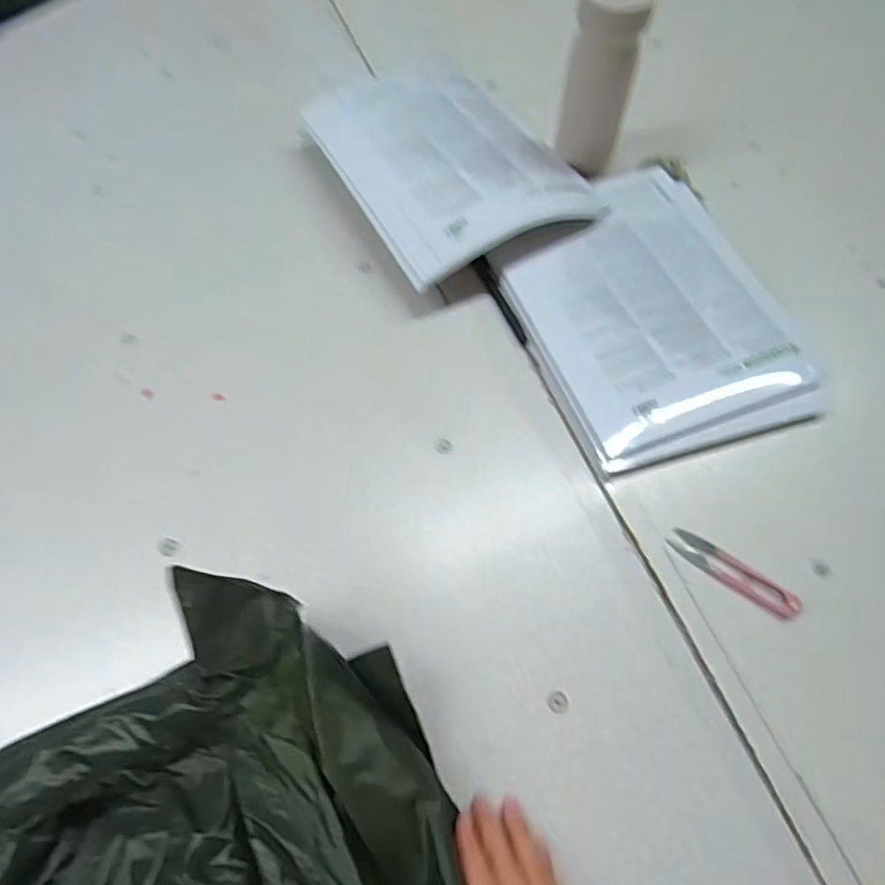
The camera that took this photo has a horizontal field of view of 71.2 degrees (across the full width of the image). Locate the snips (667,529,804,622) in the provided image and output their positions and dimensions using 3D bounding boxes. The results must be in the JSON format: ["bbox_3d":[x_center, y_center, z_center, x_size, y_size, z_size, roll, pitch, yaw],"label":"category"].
[{"bbox_3d":[0.229,0.102,0.486,0.103,0.009,0.026,34,69,16],"label":"snips"}]

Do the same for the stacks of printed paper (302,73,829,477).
[{"bbox_3d":[0.109,-0.217,0.626,0.316,0.063,0.563,-26,66,-12],"label":"stacks of printed paper"}]

